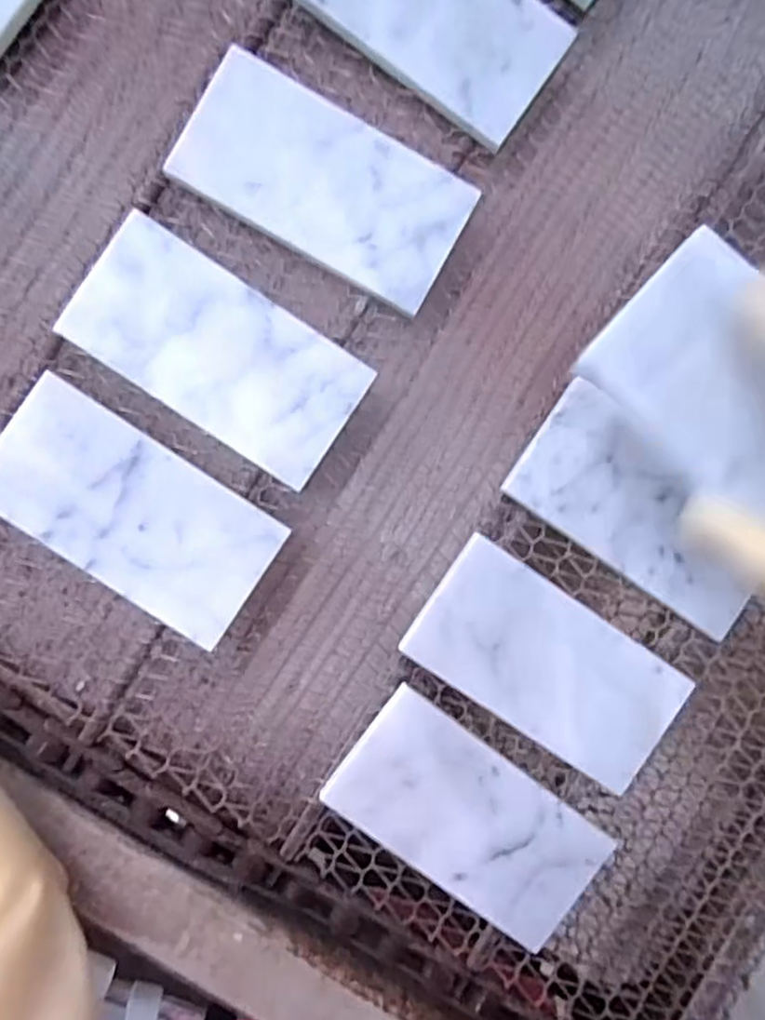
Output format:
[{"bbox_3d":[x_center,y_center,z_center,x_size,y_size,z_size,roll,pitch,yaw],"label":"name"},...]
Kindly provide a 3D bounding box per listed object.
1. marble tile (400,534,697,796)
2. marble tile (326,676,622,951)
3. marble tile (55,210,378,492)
[{"bbox_3d":[0.095,0.088,0.376,0.153,0.005,0.076,35,89,-6],"label":"marble tile"},{"bbox_3d":[0.050,0.174,0.373,0.154,0.005,0.075,39,86,-5],"label":"marble tile"},{"bbox_3d":[-0.089,-0.084,0.360,0.154,0.005,0.077,33,89,-2],"label":"marble tile"}]

